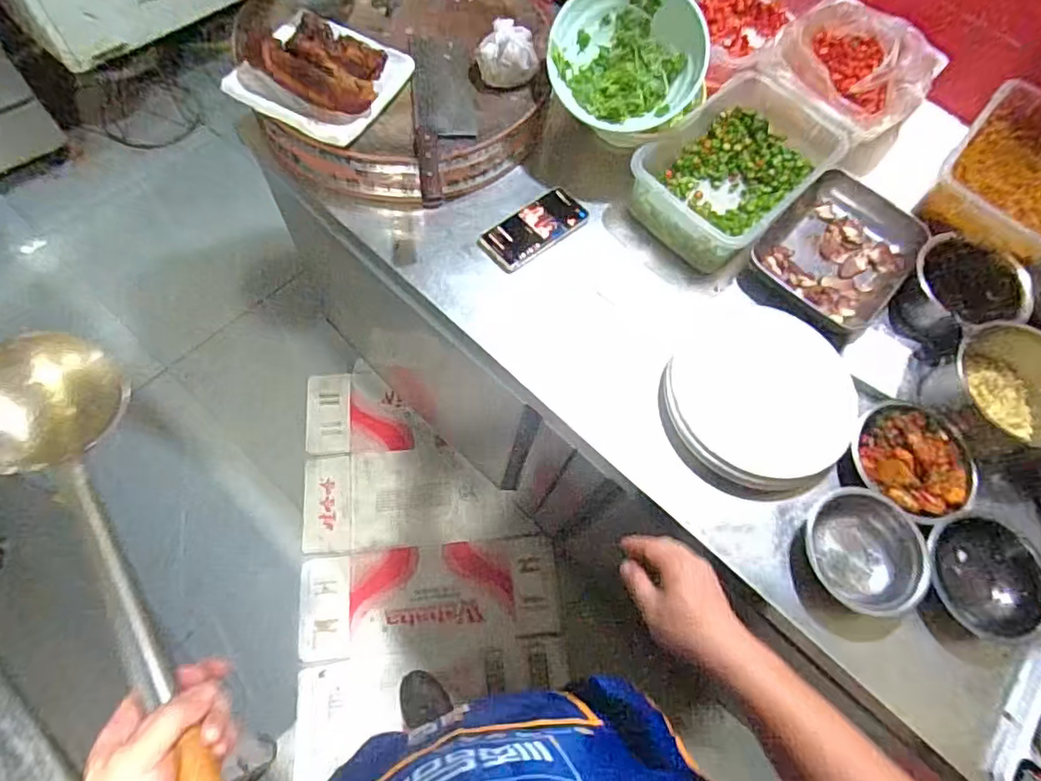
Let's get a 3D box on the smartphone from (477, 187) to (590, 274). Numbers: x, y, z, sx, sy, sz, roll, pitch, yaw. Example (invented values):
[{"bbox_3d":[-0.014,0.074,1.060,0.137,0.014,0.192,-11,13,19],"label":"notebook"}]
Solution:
[{"bbox_3d":[0.021,-0.242,0.867,0.165,0.013,0.080,-39,74,-18],"label":"smartphone"}]

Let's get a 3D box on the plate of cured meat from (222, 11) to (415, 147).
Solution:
[{"bbox_3d":[-0.277,-0.446,0.786,0.191,0.107,0.176,25,67,8],"label":"plate of cured meat"}]

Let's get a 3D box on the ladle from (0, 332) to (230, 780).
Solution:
[{"bbox_3d":[-0.357,0.136,0.475,0.151,0.055,0.545,-37,60,-17],"label":"ladle"}]

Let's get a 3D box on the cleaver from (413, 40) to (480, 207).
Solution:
[{"bbox_3d":[-0.107,-0.398,0.822,0.084,0.030,0.321,-5,67,-5],"label":"cleaver"}]

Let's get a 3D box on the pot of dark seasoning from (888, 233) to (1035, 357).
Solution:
[{"bbox_3d":[0.623,-0.139,0.834,0.146,0.089,0.146,1,66,-2],"label":"pot of dark seasoning"}]

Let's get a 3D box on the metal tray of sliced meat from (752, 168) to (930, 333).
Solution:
[{"bbox_3d":[0.479,-0.207,0.871,0.193,0.061,0.236,42,71,14],"label":"metal tray of sliced meat"}]

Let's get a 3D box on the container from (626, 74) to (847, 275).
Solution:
[{"bbox_3d":[0.324,-0.336,0.870,0.310,0.090,0.207,-42,74,-18],"label":"container"}]

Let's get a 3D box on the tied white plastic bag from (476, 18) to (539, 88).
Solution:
[{"bbox_3d":[-0.022,-0.492,0.848,0.082,0.059,0.086,-6,67,-5],"label":"tied white plastic bag"}]

